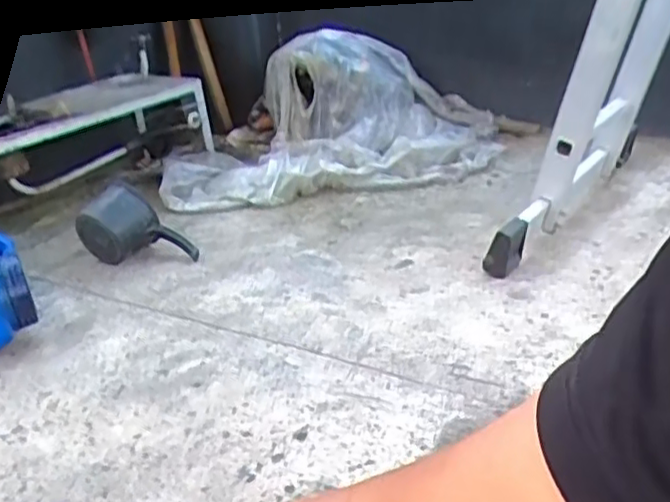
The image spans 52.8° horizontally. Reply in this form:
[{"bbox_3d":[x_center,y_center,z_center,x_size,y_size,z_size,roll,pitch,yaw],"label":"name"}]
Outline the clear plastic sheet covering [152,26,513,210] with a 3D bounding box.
[{"bbox_3d":[0.023,-0.385,1.759,0.891,0.299,0.535,-9,26,-5],"label":"clear plastic sheet covering"}]

